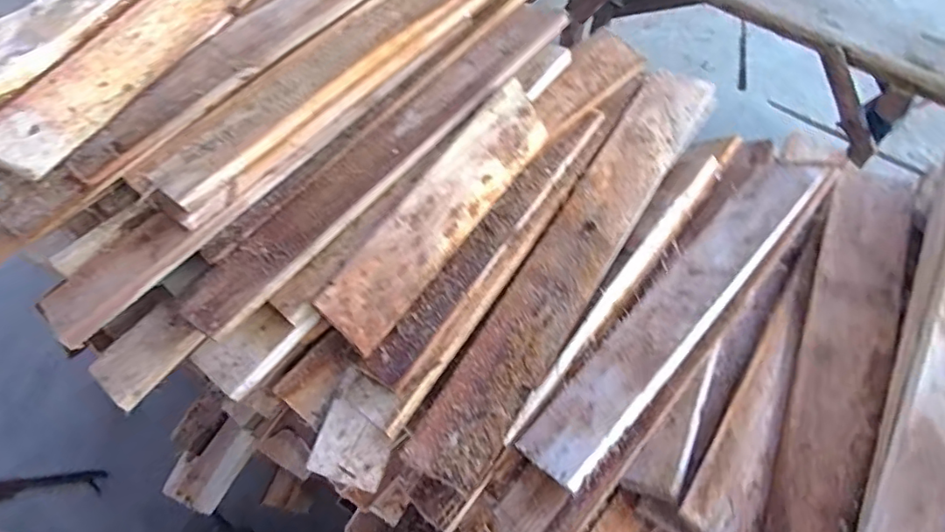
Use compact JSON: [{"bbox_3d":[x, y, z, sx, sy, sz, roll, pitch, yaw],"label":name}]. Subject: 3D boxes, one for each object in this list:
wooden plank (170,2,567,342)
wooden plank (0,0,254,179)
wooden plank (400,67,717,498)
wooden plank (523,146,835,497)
[{"bbox_3d":[-0.081,-0.122,0.559,0.076,0.014,0.500,37,71,28],"label":"wooden plank"},{"bbox_3d":[-0.284,-0.292,0.581,0.075,0.016,0.511,33,67,-2],"label":"wooden plank"},{"bbox_3d":[0.113,-0.019,0.568,0.079,0.018,0.529,31,69,14],"label":"wooden plank"},{"bbox_3d":[0.214,0.031,0.538,0.437,0.017,0.072,-44,30,-16],"label":"wooden plank"}]

